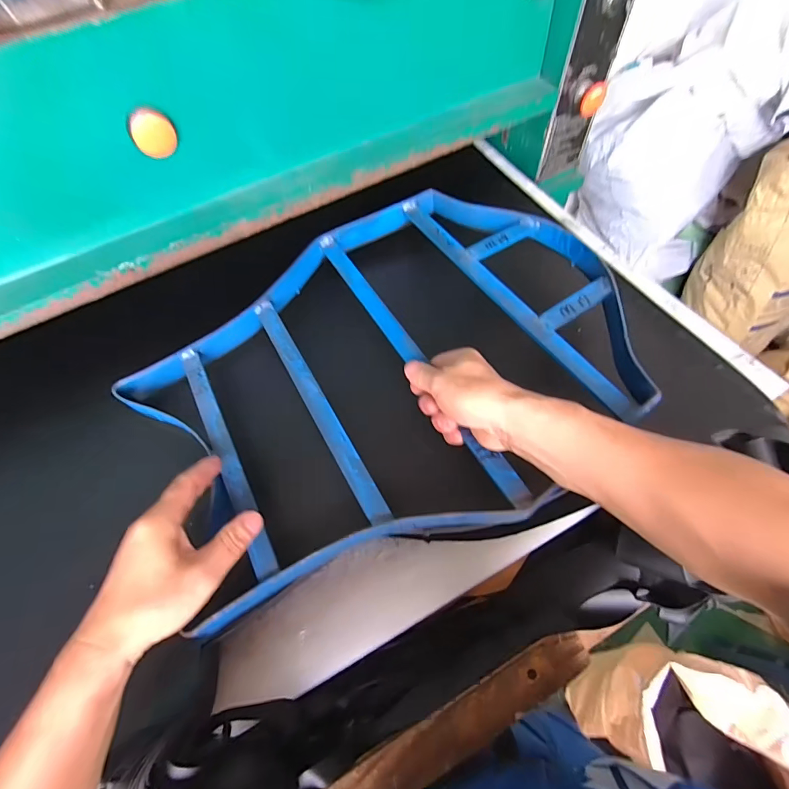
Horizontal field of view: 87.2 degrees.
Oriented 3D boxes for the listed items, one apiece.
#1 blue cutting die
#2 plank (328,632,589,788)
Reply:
[{"bbox_3d":[-0.009,-0.038,0.437,0.503,0.059,0.390,-30,64,-13],"label":"blue cutting die"},{"bbox_3d":[0.034,0.293,0.344,0.299,0.012,0.043,-28,63,-12],"label":"plank"}]

